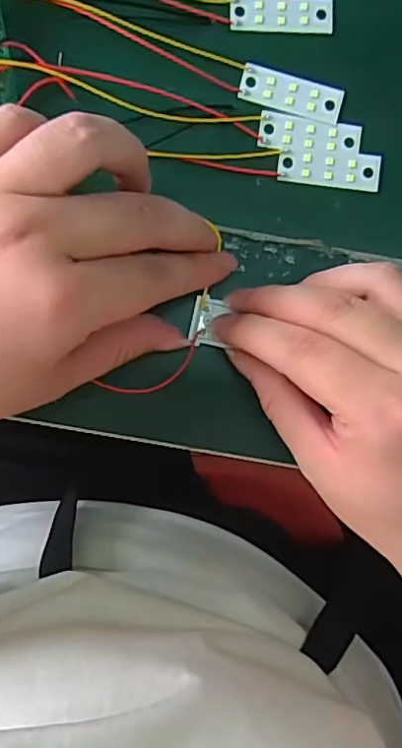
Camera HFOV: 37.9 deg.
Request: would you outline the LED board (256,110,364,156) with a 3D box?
[{"bbox_3d":[0.049,-0.108,0.261,0.046,0.004,0.015,5,93,-5],"label":"LED board"}]

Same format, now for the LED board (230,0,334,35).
[{"bbox_3d":[0.036,-0.160,0.260,0.045,0.005,0.014,-1,93,-4],"label":"LED board"}]

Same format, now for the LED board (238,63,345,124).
[{"bbox_3d":[0.041,-0.125,0.261,0.046,0.004,0.018,15,92,-5],"label":"LED board"}]

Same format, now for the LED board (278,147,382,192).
[{"bbox_3d":[0.058,-0.093,0.263,0.046,0.004,0.015,5,93,-5],"label":"LED board"}]

